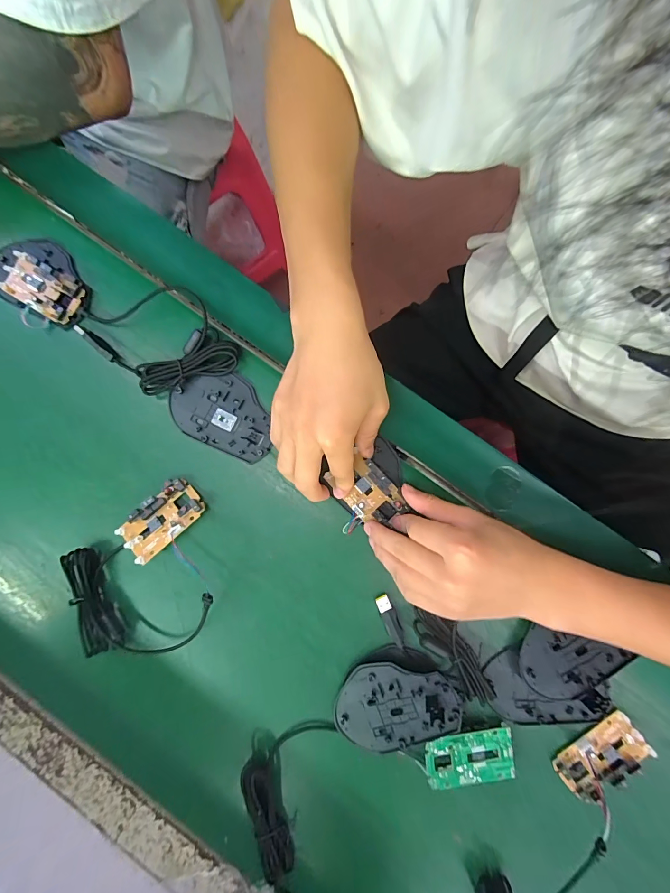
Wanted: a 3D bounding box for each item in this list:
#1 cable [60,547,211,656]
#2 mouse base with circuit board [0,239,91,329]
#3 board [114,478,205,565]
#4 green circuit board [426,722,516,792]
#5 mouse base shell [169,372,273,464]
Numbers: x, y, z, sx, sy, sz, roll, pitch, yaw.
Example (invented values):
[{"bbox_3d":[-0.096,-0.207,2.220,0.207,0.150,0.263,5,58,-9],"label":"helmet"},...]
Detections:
[{"bbox_3d":[-0.184,0.141,0.333,0.127,0.030,0.096,-4,79,-1],"label":"cable"},{"bbox_3d":[-0.293,-0.170,0.356,0.111,0.016,0.070,25,80,4],"label":"mouse base with circuit board"},{"bbox_3d":[-0.167,0.071,0.348,0.079,0.020,0.046,-44,83,-8],"label":"board"},{"bbox_3d":[0.118,0.270,0.315,0.076,0.008,0.042,-2,89,-5],"label":"green circuit board"},{"bbox_3d":[-0.108,-0.033,0.357,0.106,0.020,0.070,24,80,4],"label":"mouse base shell"}]

